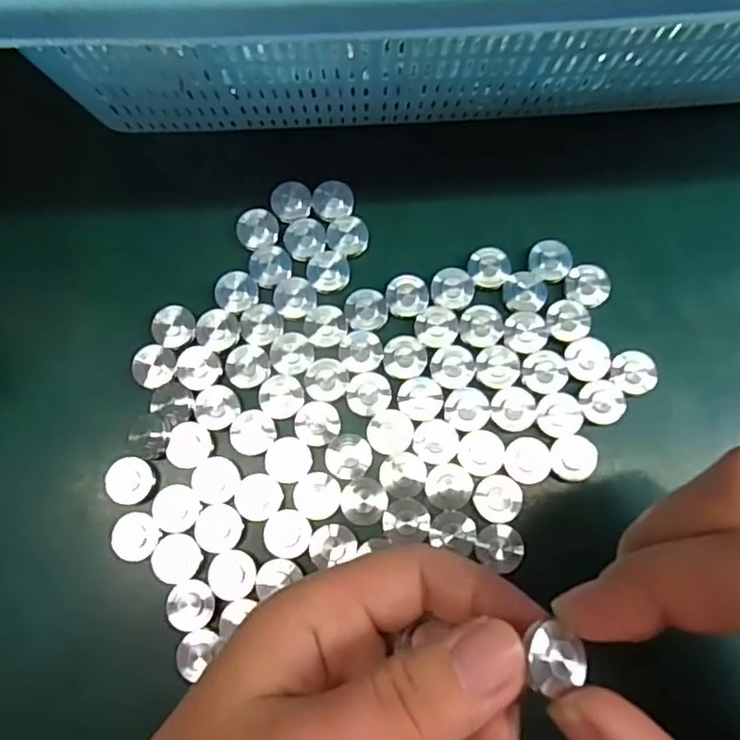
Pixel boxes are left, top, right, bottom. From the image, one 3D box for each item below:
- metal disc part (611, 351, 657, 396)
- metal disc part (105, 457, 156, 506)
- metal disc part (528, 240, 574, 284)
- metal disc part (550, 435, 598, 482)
[{"bbox_3d":[0.090,0.000,0.205,0.015,0.004,0.015,0,78,0],"label":"metal disc part"},{"bbox_3d":[-0.079,0.036,0.200,0.015,0.004,0.015,0,78,0],"label":"metal disc part"},{"bbox_3d":[0.064,-0.039,0.216,0.015,0.005,0.013,30,79,7],"label":"metal disc part"},{"bbox_3d":[0.067,0.029,0.199,0.015,0.004,0.014,3,78,1],"label":"metal disc part"}]

